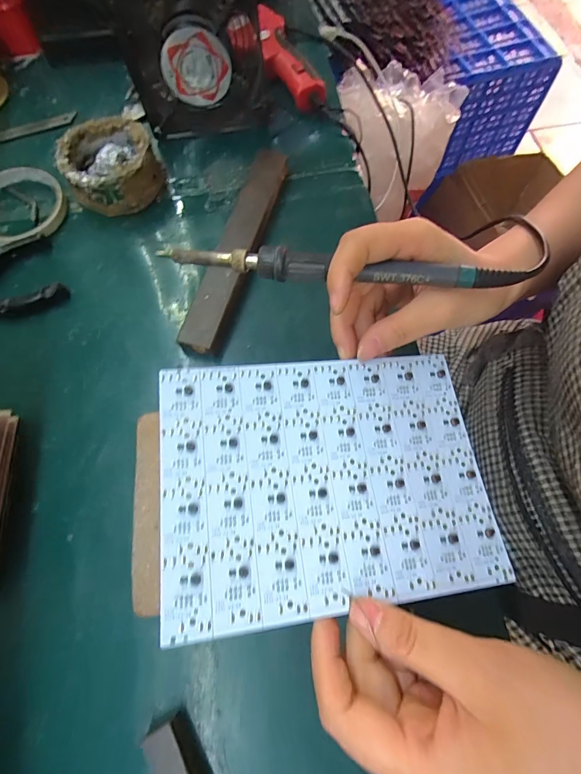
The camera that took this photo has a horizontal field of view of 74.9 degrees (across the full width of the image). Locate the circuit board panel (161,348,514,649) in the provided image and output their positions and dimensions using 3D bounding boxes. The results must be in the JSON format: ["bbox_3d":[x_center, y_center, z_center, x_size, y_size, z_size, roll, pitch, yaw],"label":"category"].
[{"bbox_3d":[0.021,0.044,0.197,0.166,0.004,0.125,-4,68,-11],"label":"circuit board panel"}]

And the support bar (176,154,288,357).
[{"bbox_3d":[-0.048,-0.128,0.333,0.038,0.017,0.217,14,70,7],"label":"support bar"}]

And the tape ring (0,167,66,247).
[{"bbox_3d":[-0.258,-0.171,0.360,0.084,0.013,0.096,-36,72,-11],"label":"tape ring"}]

